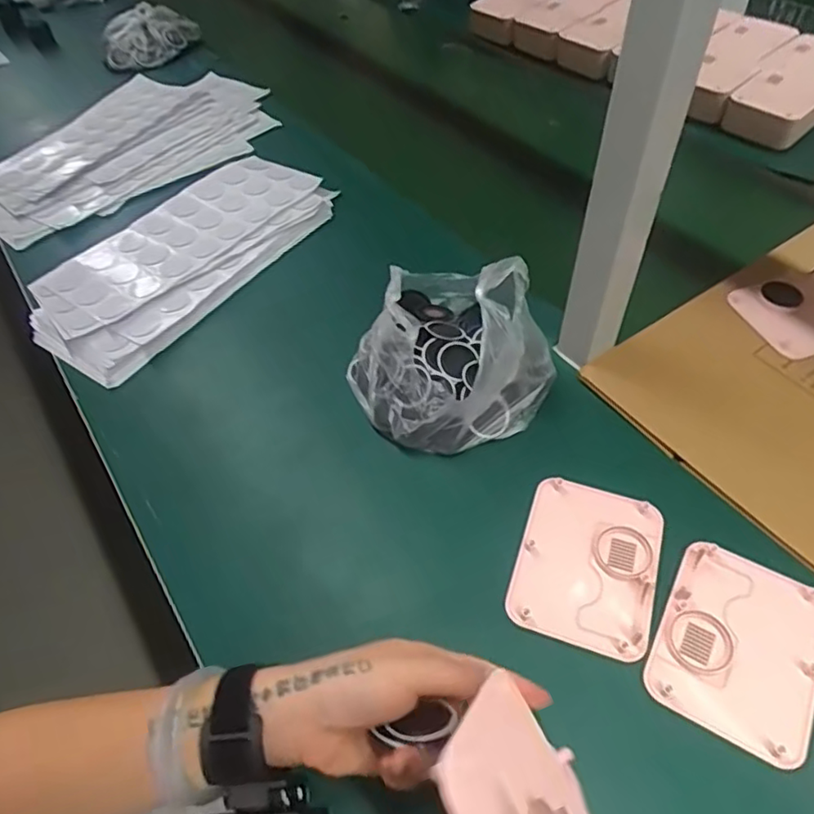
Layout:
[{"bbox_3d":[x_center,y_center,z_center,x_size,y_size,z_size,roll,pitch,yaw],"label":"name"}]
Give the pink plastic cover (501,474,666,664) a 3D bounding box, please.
[{"bbox_3d":[0.133,0.112,0.449,0.095,0.008,0.123,16,53,15],"label":"pink plastic cover"}]

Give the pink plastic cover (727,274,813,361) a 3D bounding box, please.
[{"bbox_3d":[0.389,-0.093,0.591,0.122,0.009,0.093,-17,52,-11],"label":"pink plastic cover"}]

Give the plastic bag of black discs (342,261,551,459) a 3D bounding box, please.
[{"bbox_3d":[0.026,-0.071,0.534,0.159,0.109,0.194,-31,56,-21],"label":"plastic bag of black discs"}]

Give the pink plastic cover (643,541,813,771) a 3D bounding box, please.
[{"bbox_3d":[0.223,0.158,0.408,0.095,0.010,0.122,25,56,21],"label":"pink plastic cover"}]

